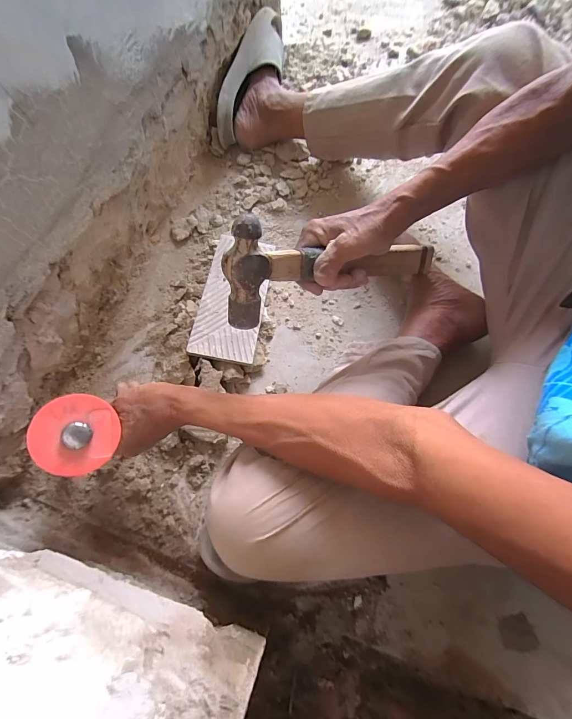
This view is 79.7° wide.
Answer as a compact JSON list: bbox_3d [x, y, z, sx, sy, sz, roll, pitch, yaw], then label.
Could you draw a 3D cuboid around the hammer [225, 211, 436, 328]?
[{"bbox_3d":[0.060,-0.123,0.393,0.278,0.107,0.034,-21,38,-25],"label":"hammer"}]

